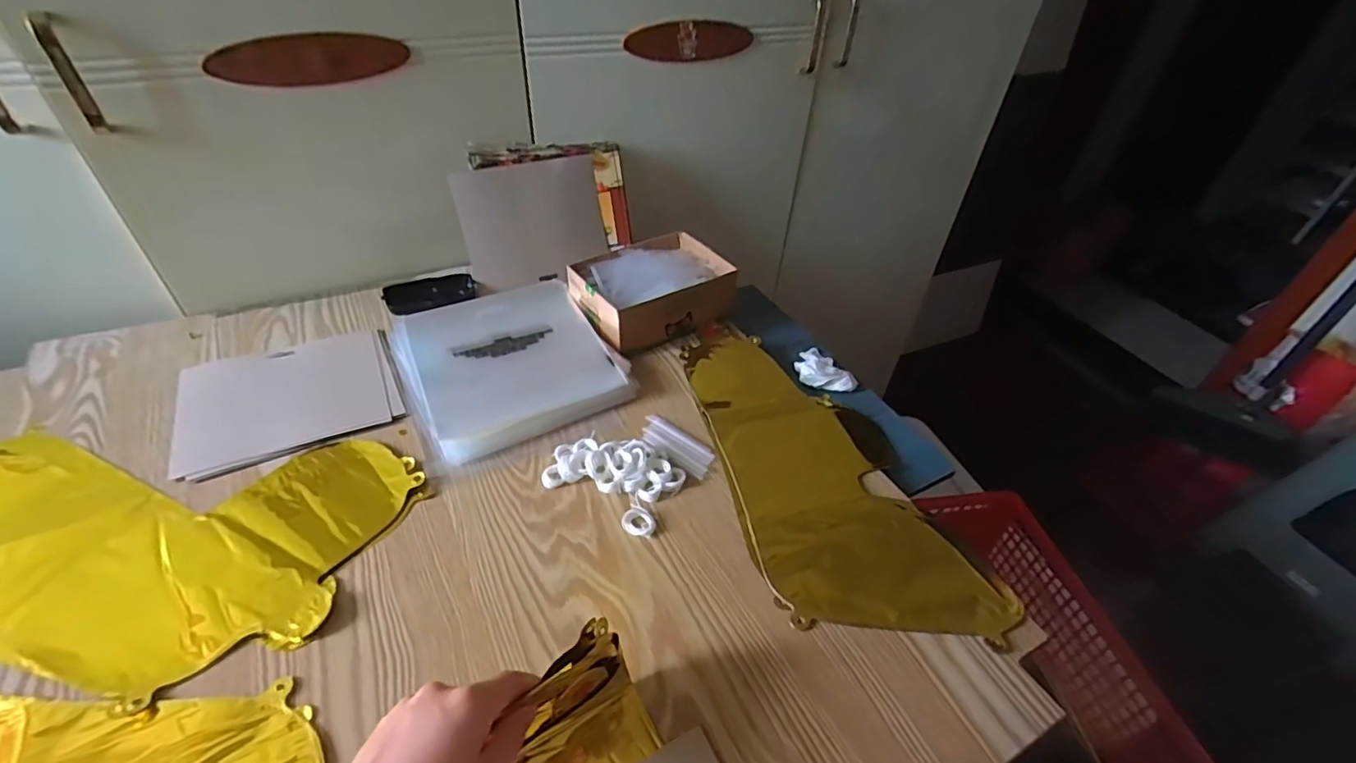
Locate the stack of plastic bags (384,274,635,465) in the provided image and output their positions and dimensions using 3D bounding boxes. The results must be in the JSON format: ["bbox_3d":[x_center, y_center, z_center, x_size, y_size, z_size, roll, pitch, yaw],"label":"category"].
[{"bbox_3d":[-0.197,-0.028,0.662,0.218,0.031,0.230,-20,47,-25],"label":"stack of plastic bags"}]

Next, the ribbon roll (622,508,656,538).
[{"bbox_3d":[-0.035,0.127,0.519,0.029,0.008,0.027,0,42,-5],"label":"ribbon roll"}]

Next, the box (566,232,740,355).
[{"bbox_3d":[-0.034,-0.118,0.741,0.191,0.071,0.147,-22,48,-27],"label":"box"}]

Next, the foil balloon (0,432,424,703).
[{"bbox_3d":[-0.465,0.117,0.496,0.402,0.010,0.234,12,42,8],"label":"foil balloon"}]

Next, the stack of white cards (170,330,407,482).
[{"bbox_3d":[-0.413,0.015,0.616,0.201,0.008,0.168,-18,46,-23],"label":"stack of white cards"}]

